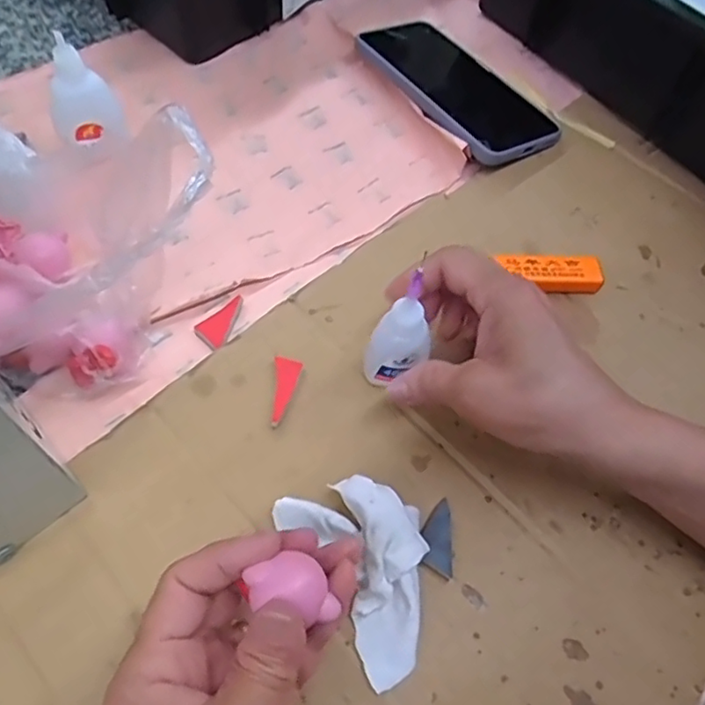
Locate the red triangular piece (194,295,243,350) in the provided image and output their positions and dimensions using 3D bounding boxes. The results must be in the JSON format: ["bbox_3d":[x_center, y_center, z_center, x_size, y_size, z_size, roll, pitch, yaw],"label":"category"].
[{"bbox_3d":[-0.076,-0.019,0.369,0.019,0.004,0.035,36,64,17],"label":"red triangular piece"}]

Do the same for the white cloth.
[{"bbox_3d":[0.009,0.097,0.290,0.052,0.025,0.093,-29,65,-19],"label":"white cloth"}]

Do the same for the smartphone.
[{"bbox_3d":[0.079,-0.200,0.468,0.088,0.010,0.165,-30,65,-30],"label":"smartphone"}]

